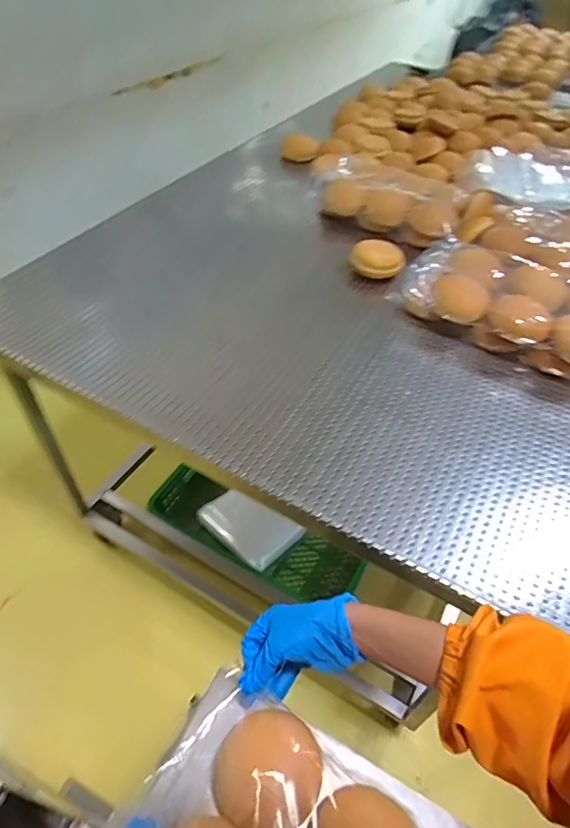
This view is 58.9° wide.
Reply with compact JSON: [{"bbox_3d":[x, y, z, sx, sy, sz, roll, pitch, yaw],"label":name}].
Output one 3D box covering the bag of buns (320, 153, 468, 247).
[{"bbox_3d":[0.228,-0.474,1.108,0.137,0.119,0.348,-34,58,-29],"label":"bag of buns"}]

